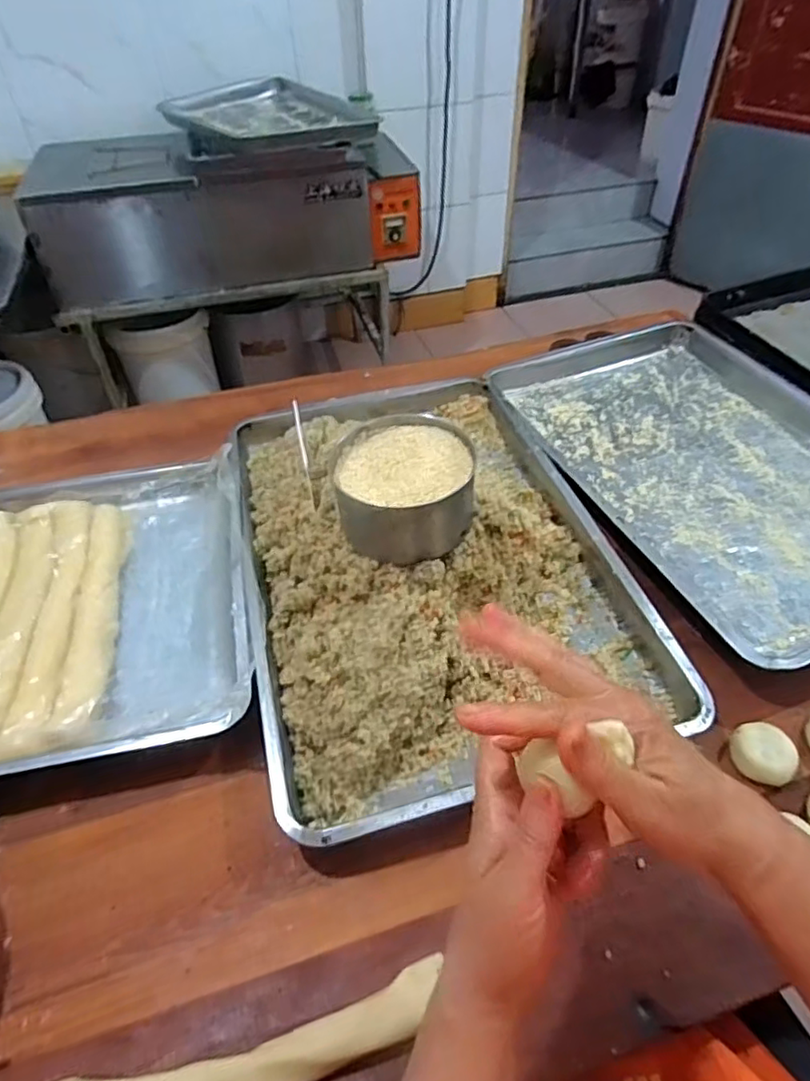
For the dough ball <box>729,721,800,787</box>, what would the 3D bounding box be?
[{"bbox_3d":[0.319,0.190,0.552,0.053,0.021,0.053,0,45,0],"label":"dough ball"}]

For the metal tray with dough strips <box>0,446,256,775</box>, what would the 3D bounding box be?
[{"bbox_3d":[-0.466,0.083,0.665,0.589,0.065,0.385,-9,46,-8],"label":"metal tray with dough strips"}]

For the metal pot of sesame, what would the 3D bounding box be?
[{"bbox_3d":[-0.002,-0.055,0.619,0.136,0.080,0.125,-1,46,1],"label":"metal pot of sesame"}]

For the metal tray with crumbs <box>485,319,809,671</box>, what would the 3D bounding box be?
[{"bbox_3d":[0.402,-0.112,0.824,0.403,0.052,0.607,-15,47,-14],"label":"metal tray with crumbs"}]

